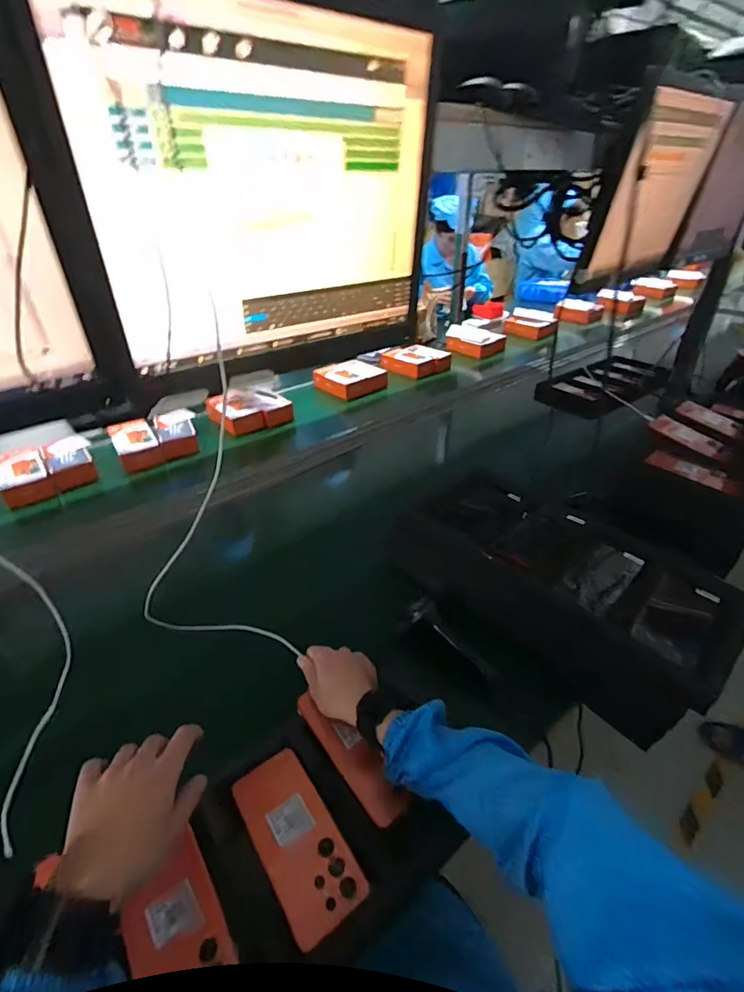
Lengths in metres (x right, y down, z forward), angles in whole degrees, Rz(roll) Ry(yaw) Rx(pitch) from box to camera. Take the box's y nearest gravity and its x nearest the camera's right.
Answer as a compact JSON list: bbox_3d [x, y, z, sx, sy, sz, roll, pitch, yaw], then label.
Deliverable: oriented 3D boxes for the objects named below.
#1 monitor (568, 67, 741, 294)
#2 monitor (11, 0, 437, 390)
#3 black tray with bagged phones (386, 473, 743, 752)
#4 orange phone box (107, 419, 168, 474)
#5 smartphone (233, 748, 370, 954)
[{"bbox_3d":[0.554,-0.590,0.884,0.435,0.336,0.046,-25,51,-25],"label":"monitor"},{"bbox_3d":[-0.083,-0.283,0.443,0.361,0.289,0.039,-27,42,-30],"label":"monitor"},{"bbox_3d":[0.309,0.137,0.759,0.272,0.127,0.475,-28,43,-32],"label":"black tray with bagged phones"},{"bbox_3d":[-0.683,-0.149,1.323,0.109,0.070,0.211,-22,40,-26],"label":"orange phone box"},{"bbox_3d":[-0.079,0.353,0.479,0.076,0.004,0.170,-23,41,-27],"label":"smartphone"}]

